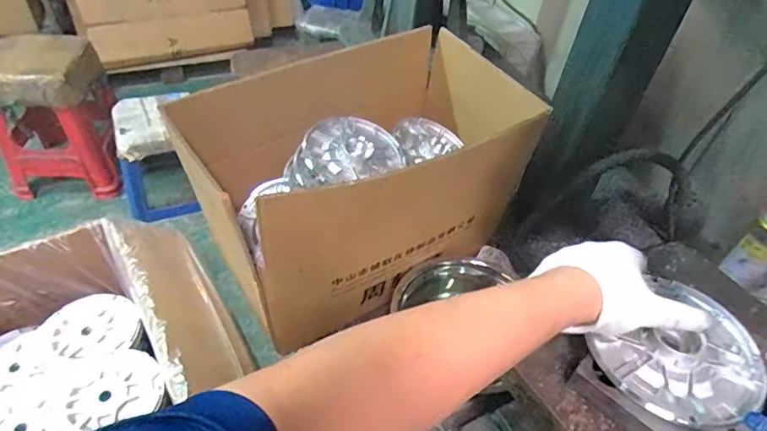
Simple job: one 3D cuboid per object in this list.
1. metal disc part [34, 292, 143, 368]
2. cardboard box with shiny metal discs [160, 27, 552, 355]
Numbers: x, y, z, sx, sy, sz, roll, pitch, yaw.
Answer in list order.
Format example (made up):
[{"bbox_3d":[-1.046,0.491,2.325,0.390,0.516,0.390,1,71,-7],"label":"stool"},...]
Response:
[{"bbox_3d":[-0.432,0.169,0.748,0.127,0.018,0.117,32,50,23],"label":"metal disc part"},{"bbox_3d":[-0.032,-0.055,0.796,0.451,0.291,0.320,-28,54,-29],"label":"cardboard box with shiny metal discs"}]

